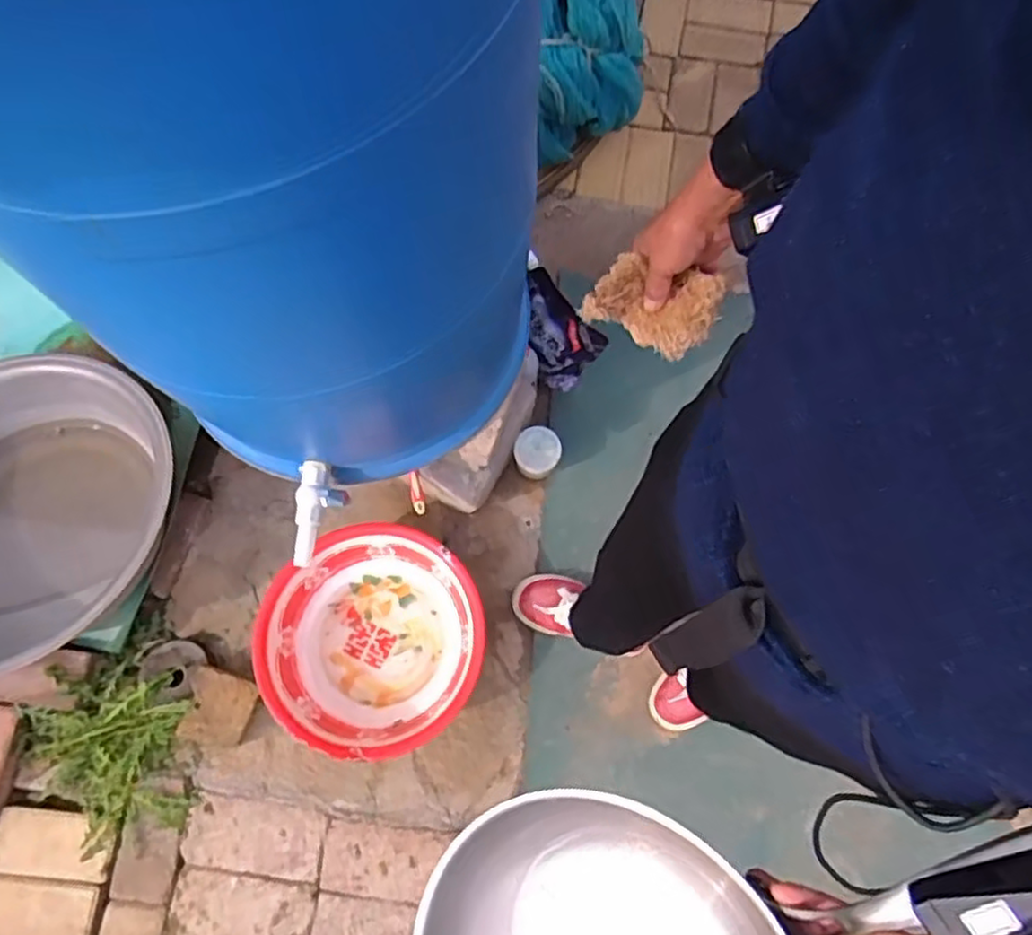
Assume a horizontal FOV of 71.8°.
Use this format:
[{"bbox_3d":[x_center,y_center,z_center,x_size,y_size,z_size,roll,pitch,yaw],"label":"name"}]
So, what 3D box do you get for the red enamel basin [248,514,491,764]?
[{"bbox_3d":[-0.245,0.302,1.229,0.366,0.152,0.354,0,70,0],"label":"red enamel basin"}]

